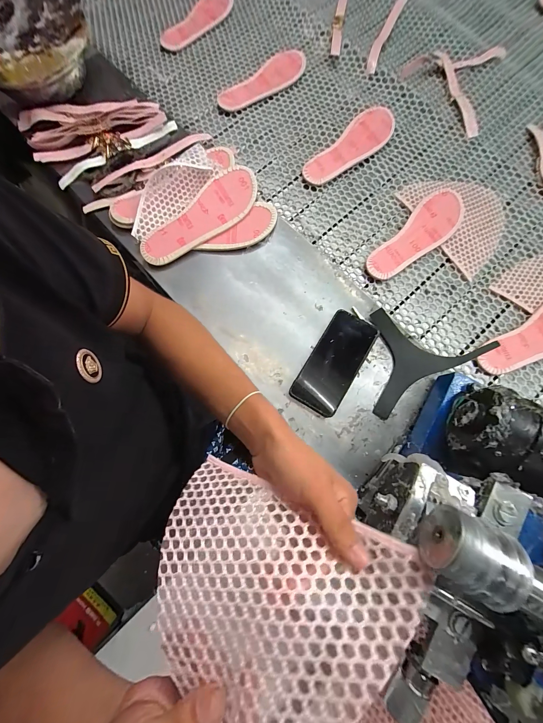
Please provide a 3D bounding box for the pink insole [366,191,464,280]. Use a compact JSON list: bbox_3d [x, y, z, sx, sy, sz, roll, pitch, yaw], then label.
[{"bbox_3d":[0.269,-0.229,0.487,0.078,0.014,0.225,44,83,8],"label":"pink insole"}]

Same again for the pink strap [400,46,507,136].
[{"bbox_3d":[0.375,-0.600,0.571,0.186,0.026,0.244,23,80,5],"label":"pink strap"}]

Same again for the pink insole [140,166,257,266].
[{"bbox_3d":[-0.122,-0.251,0.475,0.239,0.013,0.081,-41,94,-3],"label":"pink insole"}]

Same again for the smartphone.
[{"bbox_3d":[0.101,-0.001,0.423,0.076,0.011,0.165,31,81,7],"label":"smartphone"}]

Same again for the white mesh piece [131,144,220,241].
[{"bbox_3d":[-0.180,-0.299,0.473,0.187,0.021,0.080,-39,95,-1],"label":"white mesh piece"}]

